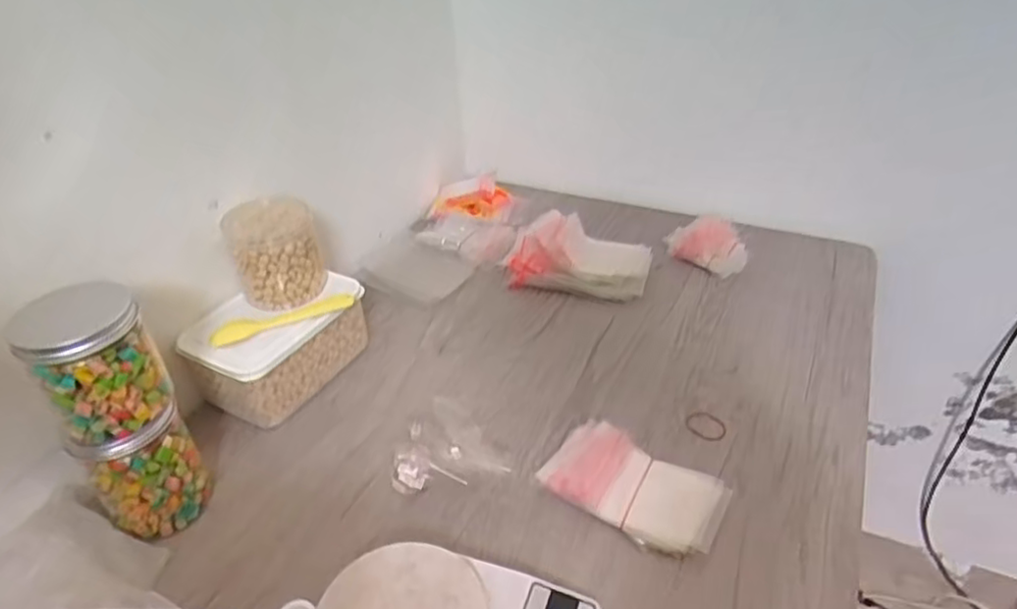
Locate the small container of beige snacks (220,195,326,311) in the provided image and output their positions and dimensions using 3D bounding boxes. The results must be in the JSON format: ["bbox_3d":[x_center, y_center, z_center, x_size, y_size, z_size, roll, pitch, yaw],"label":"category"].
[{"bbox_3d":[-0.267,-0.058,0.756,0.097,0.105,0.081,-17,39,-22],"label":"small container of beige snacks"}]

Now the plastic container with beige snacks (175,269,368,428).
[{"bbox_3d":[-0.267,0.046,0.772,0.118,0.098,0.191,23,41,27],"label":"plastic container with beige snacks"}]

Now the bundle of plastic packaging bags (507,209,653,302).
[{"bbox_3d":[0.104,-0.068,0.941,0.196,0.086,0.116,7,36,9],"label":"bundle of plastic packaging bags"}]

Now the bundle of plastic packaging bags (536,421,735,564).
[{"bbox_3d":[0.123,0.180,0.647,0.170,0.032,0.098,20,40,24],"label":"bundle of plastic packaging bags"}]

